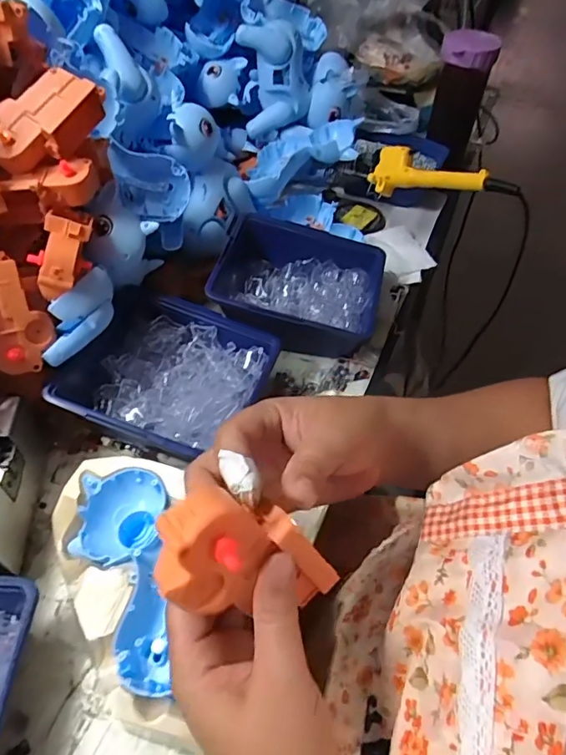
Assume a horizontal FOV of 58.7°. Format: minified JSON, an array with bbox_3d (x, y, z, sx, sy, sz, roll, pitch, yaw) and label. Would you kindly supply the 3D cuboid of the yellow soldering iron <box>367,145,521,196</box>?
[{"bbox_3d":[0.161,-0.210,0.527,0.026,0.046,0.171,-33,41,-25],"label":"yellow soldering iron"}]

